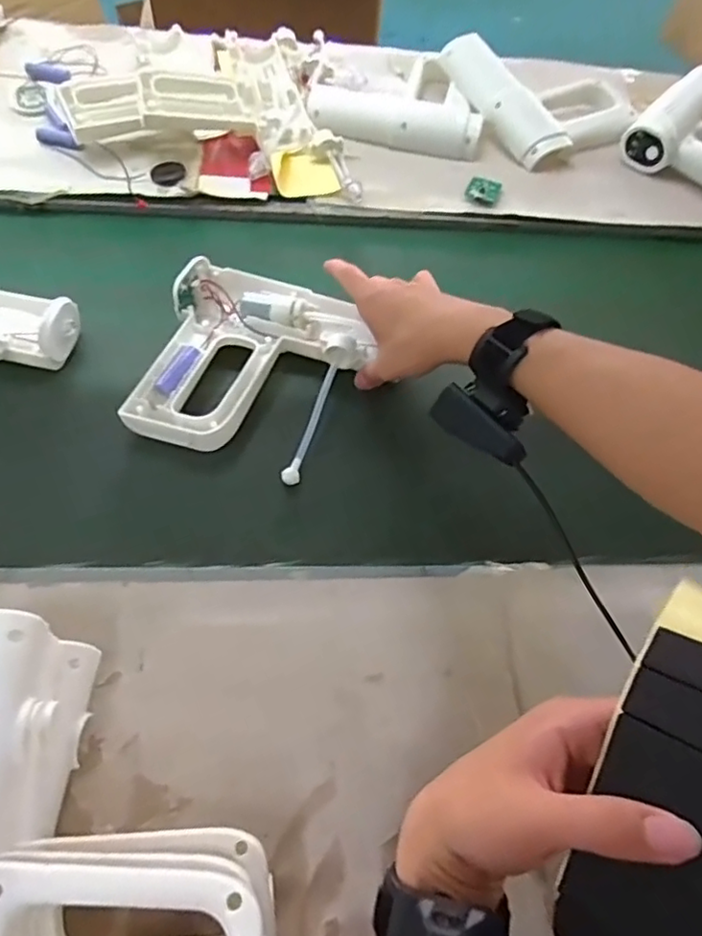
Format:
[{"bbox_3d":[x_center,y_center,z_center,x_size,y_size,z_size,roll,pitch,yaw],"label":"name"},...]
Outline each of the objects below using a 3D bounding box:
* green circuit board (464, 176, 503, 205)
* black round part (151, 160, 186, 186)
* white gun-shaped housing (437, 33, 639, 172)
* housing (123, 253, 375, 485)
[{"bbox_3d":[0.150,-0.313,0.697,0.036,0.008,0.045,20,60,7],"label":"green circuit board"},{"bbox_3d":[-0.196,-0.318,0.665,0.033,0.004,0.042,-3,59,-7],"label":"black round part"},{"bbox_3d":[0.243,-0.469,0.773,0.193,0.060,0.201,-21,63,-16],"label":"white gun-shaped housing"},{"bbox_3d":[-0.081,-0.091,0.530,0.172,0.038,0.180,14,59,4],"label":"housing"}]

